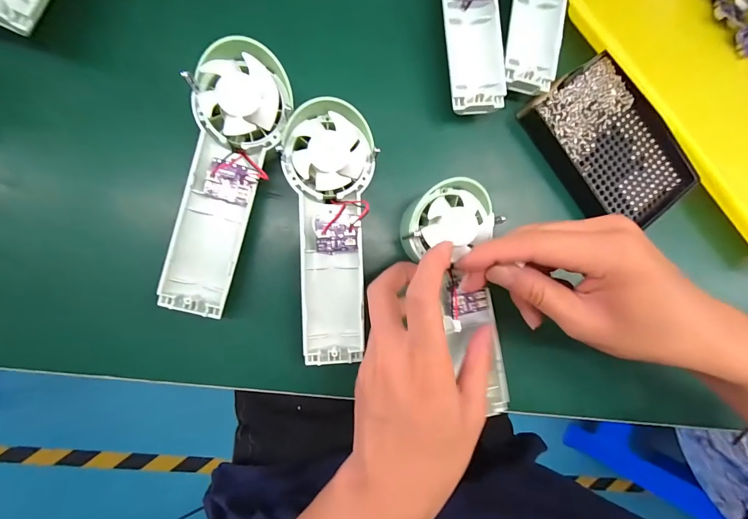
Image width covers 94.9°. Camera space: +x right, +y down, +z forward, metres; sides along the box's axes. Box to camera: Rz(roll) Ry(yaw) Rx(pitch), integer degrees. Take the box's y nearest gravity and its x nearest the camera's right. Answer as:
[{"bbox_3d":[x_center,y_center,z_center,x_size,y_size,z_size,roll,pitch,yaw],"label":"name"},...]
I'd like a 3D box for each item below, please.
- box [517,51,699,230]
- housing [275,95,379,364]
[{"bbox_3d":[0.196,-0.092,0.288,0.088,0.023,0.141,-42,96,-6],"label":"box"},{"bbox_3d":[-0.029,-0.015,0.241,0.058,0.036,0.174,-2,91,-8],"label":"housing"}]

